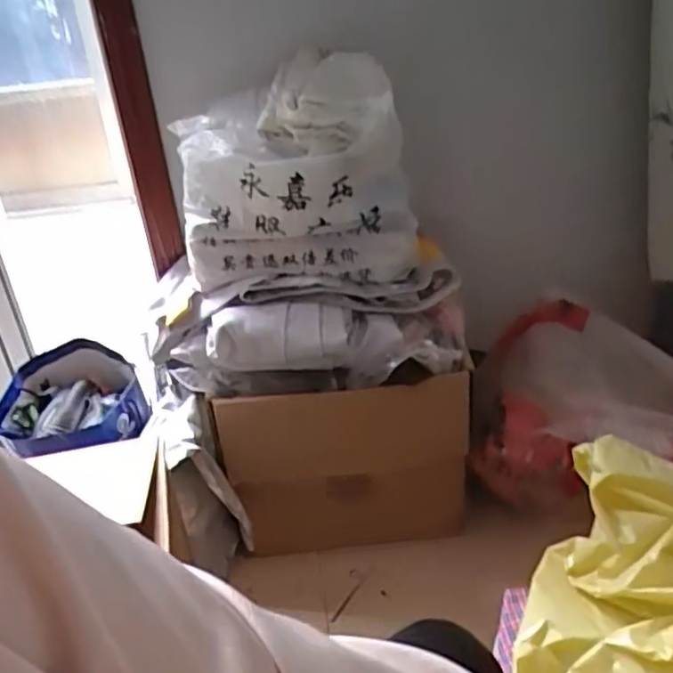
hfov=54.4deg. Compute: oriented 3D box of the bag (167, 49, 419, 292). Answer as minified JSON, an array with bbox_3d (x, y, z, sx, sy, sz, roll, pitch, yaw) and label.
[{"bbox_3d":[-0.074,-0.217,0.987,0.345,0.288,0.198,3,31,14],"label":"bag"}]

